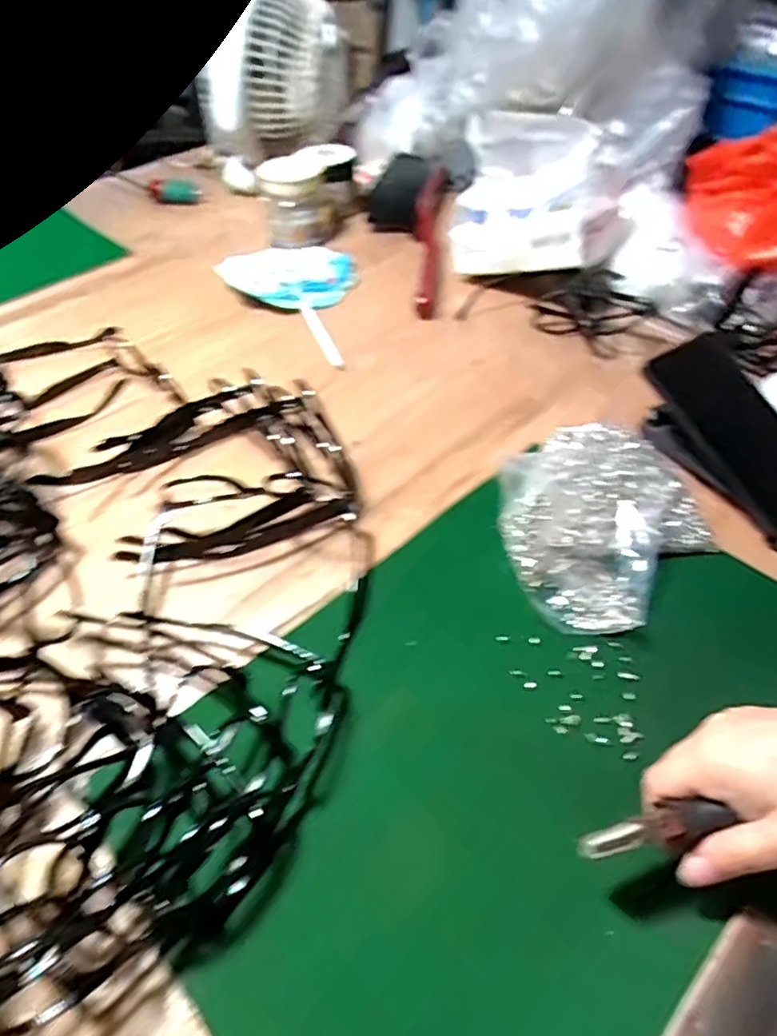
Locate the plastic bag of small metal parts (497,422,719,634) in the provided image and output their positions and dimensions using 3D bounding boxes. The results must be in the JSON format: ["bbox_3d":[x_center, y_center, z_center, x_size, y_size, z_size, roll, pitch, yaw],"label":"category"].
[{"bbox_3d":[0.155,0.003,0.450,0.146,0.038,0.155,-14,50,-11],"label":"plastic bag of small metal parts"}]

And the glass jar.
[{"bbox_3d":[-0.107,-0.439,0.831,0.131,0.076,0.141,-10,50,-8],"label":"glass jar"}]

